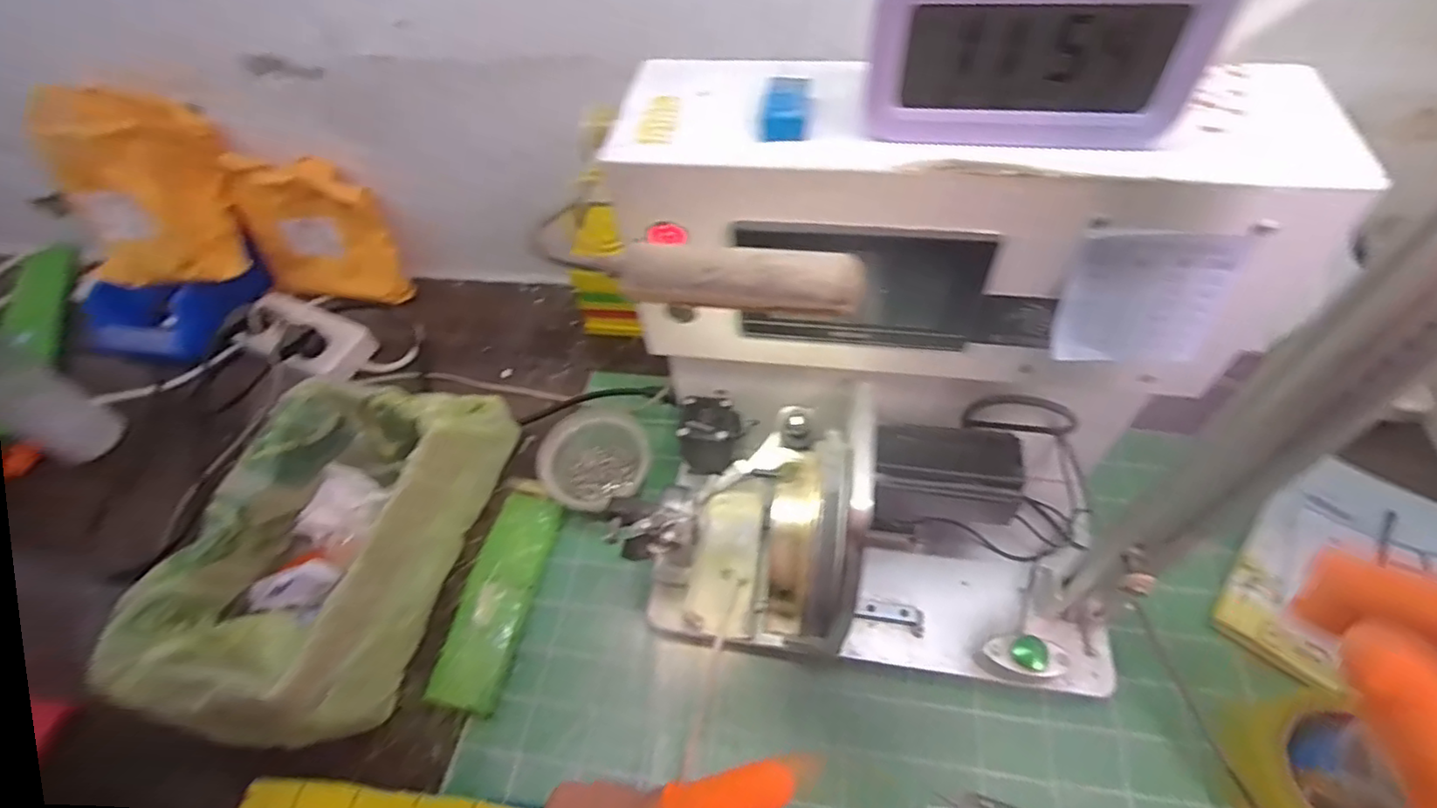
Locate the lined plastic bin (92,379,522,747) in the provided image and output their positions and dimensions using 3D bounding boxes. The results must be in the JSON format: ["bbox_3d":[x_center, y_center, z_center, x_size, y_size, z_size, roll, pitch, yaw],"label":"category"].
[{"bbox_3d":[-0.320,0.112,0.534,0.177,0.096,0.301,9,56,11],"label":"lined plastic bin"}]

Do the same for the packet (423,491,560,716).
[{"bbox_3d":[-0.189,0.160,0.542,0.062,0.013,0.181,6,56,9],"label":"packet"}]

